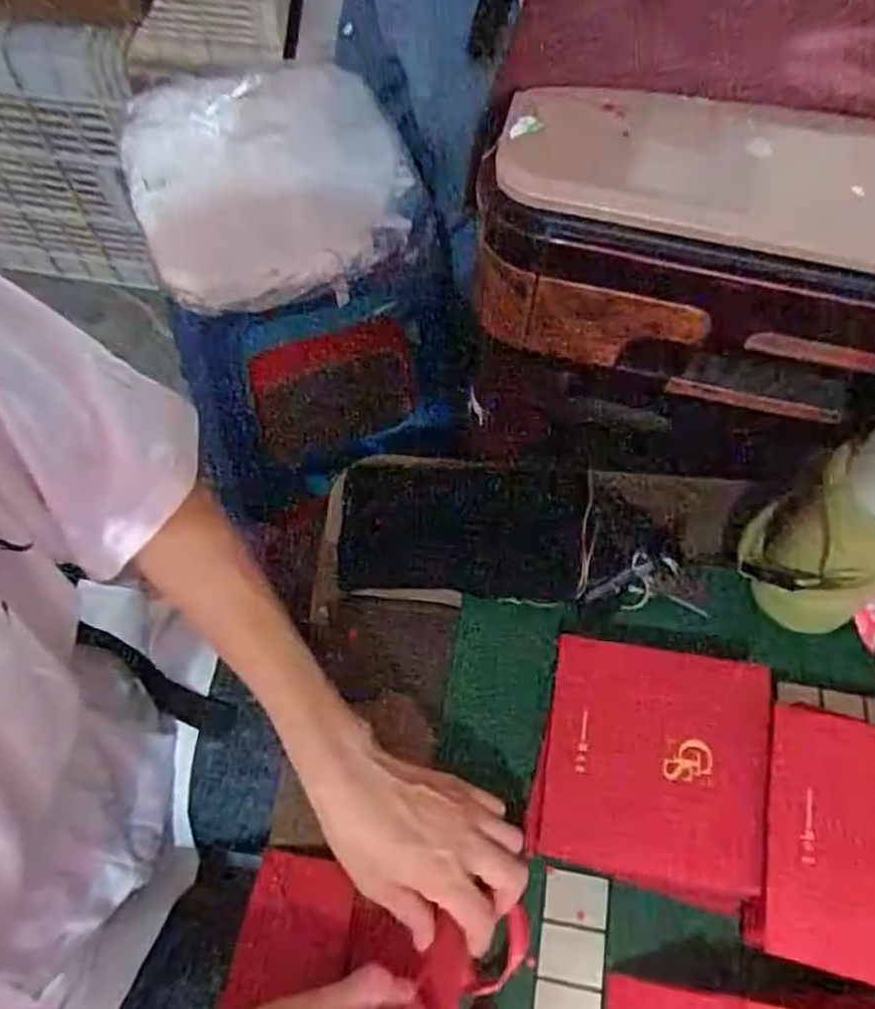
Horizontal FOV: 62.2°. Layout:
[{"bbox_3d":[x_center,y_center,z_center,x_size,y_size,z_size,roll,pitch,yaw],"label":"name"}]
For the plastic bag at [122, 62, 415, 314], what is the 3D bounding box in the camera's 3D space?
[{"bbox_3d":[-0.166,-0.323,0.701,0.253,0.066,0.275,-18,66,-10],"label":"plastic bag"}]

